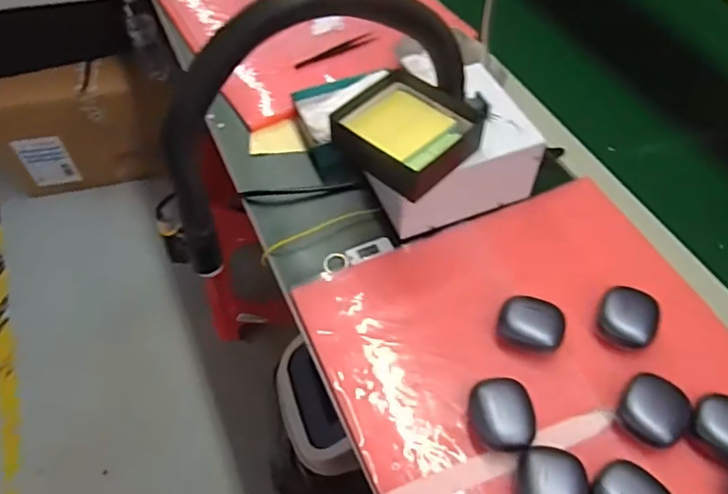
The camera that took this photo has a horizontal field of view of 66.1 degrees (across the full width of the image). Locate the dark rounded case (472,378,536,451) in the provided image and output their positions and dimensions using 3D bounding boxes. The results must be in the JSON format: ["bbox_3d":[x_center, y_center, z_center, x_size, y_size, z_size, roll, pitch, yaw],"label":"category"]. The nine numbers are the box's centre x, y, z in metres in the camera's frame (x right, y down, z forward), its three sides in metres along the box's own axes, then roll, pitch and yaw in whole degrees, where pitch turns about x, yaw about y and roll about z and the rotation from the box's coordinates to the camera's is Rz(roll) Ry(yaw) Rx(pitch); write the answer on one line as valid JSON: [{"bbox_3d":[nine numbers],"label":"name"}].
[{"bbox_3d":[0.111,0.134,0.451,0.048,0.023,0.056,-4,54,-3],"label":"dark rounded case"}]

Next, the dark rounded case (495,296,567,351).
[{"bbox_3d":[0.149,0.067,0.498,0.055,0.021,0.044,14,55,10],"label":"dark rounded case"}]

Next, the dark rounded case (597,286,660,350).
[{"bbox_3d":[0.235,0.060,0.495,0.048,0.019,0.056,17,56,12],"label":"dark rounded case"}]

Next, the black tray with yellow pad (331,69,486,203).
[{"bbox_3d":[0.039,-0.109,0.519,0.113,0.030,0.113,38,62,24],"label":"black tray with yellow pad"}]

